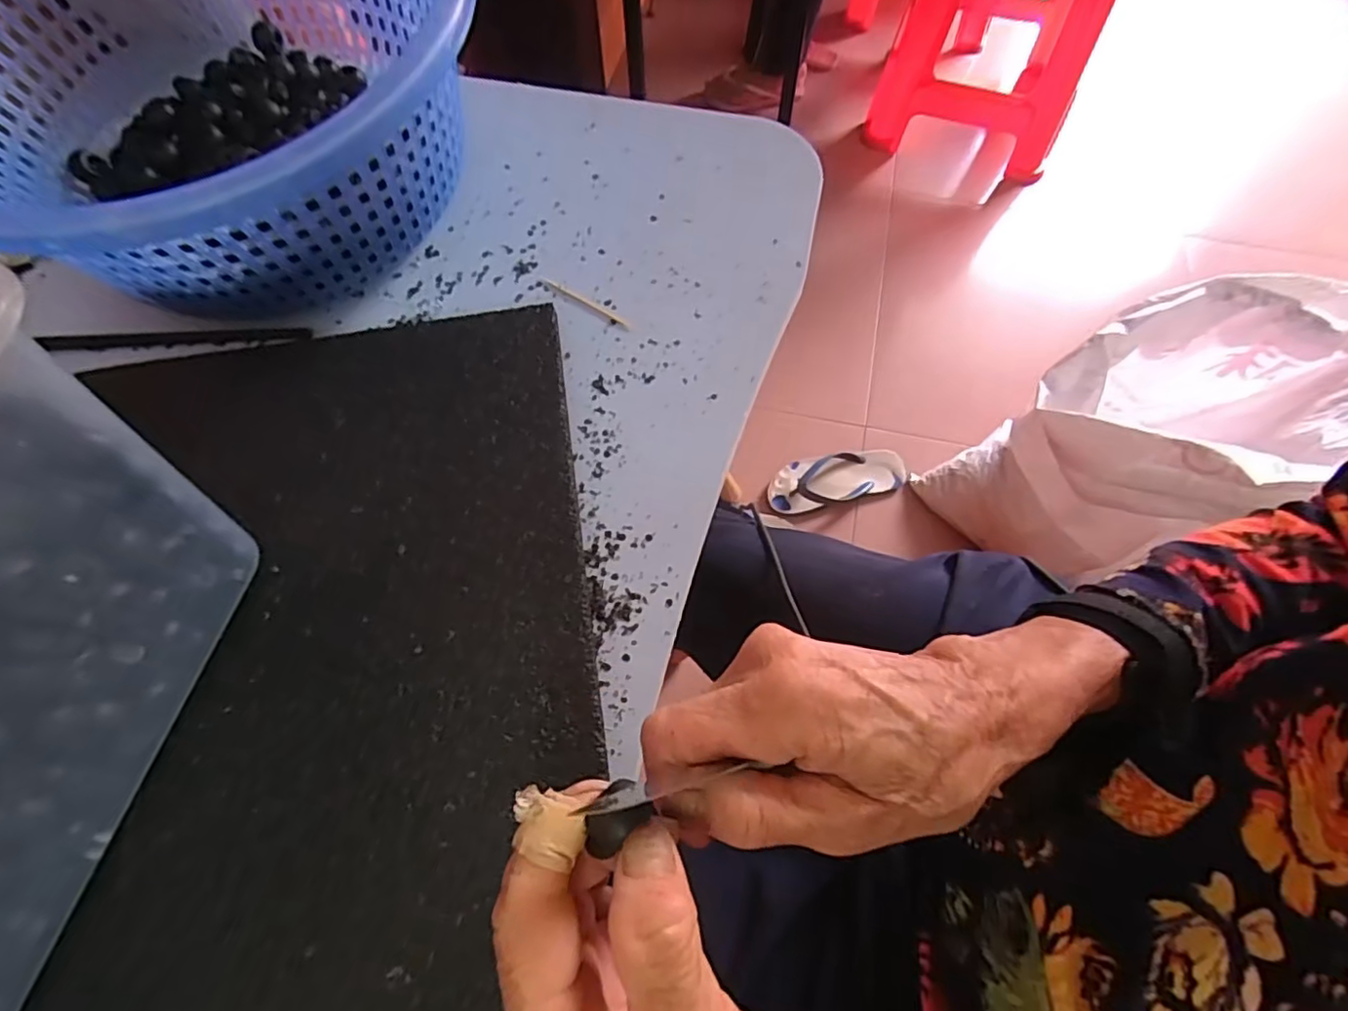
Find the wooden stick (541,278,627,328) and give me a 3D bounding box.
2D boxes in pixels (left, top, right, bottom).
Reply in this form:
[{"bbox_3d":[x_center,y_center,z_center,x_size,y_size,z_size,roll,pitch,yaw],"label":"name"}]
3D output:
[{"bbox_3d":[-0.048,-0.111,0.336,0.059,0.004,0.005,32,70,13],"label":"wooden stick"}]

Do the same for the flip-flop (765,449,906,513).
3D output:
[{"bbox_3d":[0.286,-0.049,1.070,0.251,0.039,0.098,-11,67,-5],"label":"flip-flop"}]

